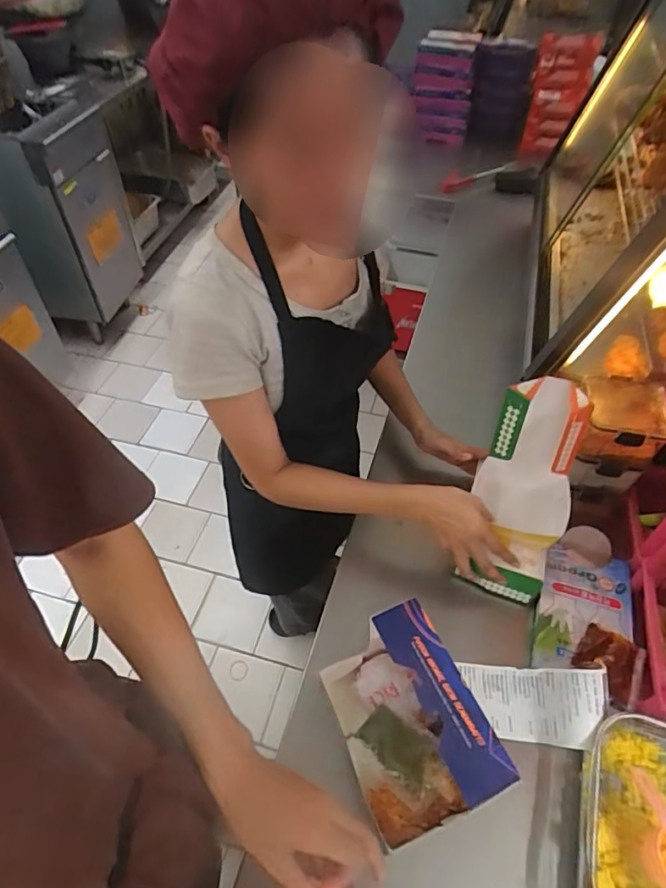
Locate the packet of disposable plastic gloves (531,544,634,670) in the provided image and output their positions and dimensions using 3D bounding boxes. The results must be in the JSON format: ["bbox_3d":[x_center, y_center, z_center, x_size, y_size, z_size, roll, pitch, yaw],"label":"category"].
[{"bbox_3d":[0.324,0.218,0.671,0.115,0.026,0.175,17,51,13],"label":"packet of disposable plastic gloves"}]

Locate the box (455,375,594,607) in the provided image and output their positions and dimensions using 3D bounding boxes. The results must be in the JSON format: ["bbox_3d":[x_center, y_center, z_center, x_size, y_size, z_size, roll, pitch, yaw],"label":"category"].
[{"bbox_3d":[0.260,0.059,0.692,0.117,0.297,0.110,7,11,4],"label":"box"}]

